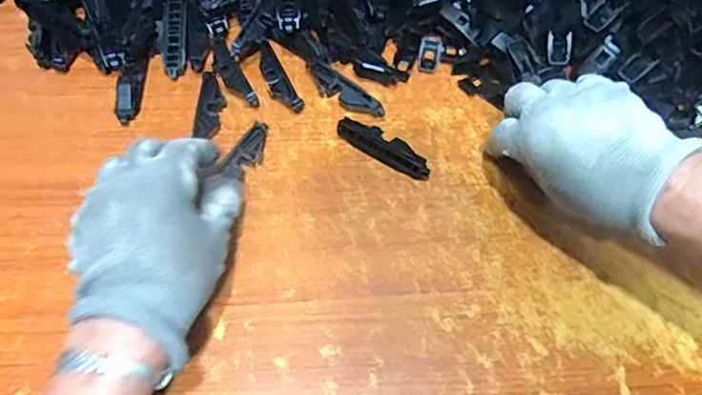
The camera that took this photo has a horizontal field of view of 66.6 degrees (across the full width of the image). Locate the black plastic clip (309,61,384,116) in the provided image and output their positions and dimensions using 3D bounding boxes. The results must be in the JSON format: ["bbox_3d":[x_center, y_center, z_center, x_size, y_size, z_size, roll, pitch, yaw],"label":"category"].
[{"bbox_3d":[-0.005,-0.088,0.448,0.071,0.019,0.017,37,64,18],"label":"black plastic clip"}]

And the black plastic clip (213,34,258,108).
[{"bbox_3d":[-0.102,-0.106,0.455,0.019,0.007,0.078,-26,63,-17],"label":"black plastic clip"}]

